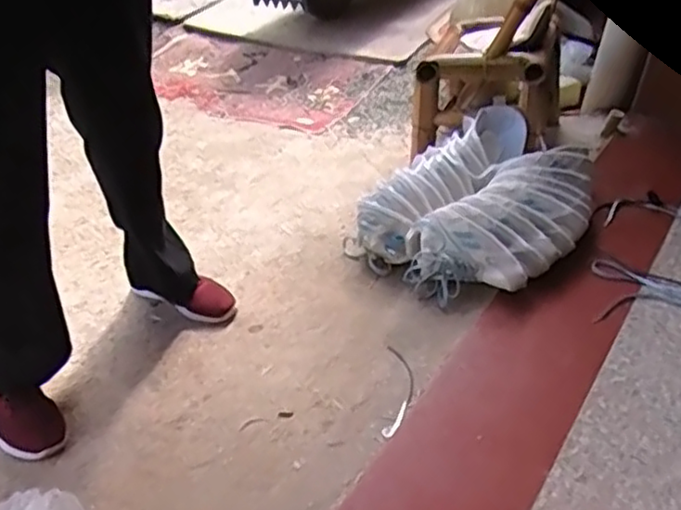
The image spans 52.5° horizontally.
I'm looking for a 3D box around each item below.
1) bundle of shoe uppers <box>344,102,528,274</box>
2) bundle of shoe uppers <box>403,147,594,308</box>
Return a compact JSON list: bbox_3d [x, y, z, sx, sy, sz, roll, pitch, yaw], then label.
[{"bbox_3d":[0.216,-0.151,1.466,0.171,0.168,0.455,31,48,31],"label":"bundle of shoe uppers"},{"bbox_3d":[0.347,-0.070,1.340,0.438,0.130,0.217,-30,49,-32],"label":"bundle of shoe uppers"}]

